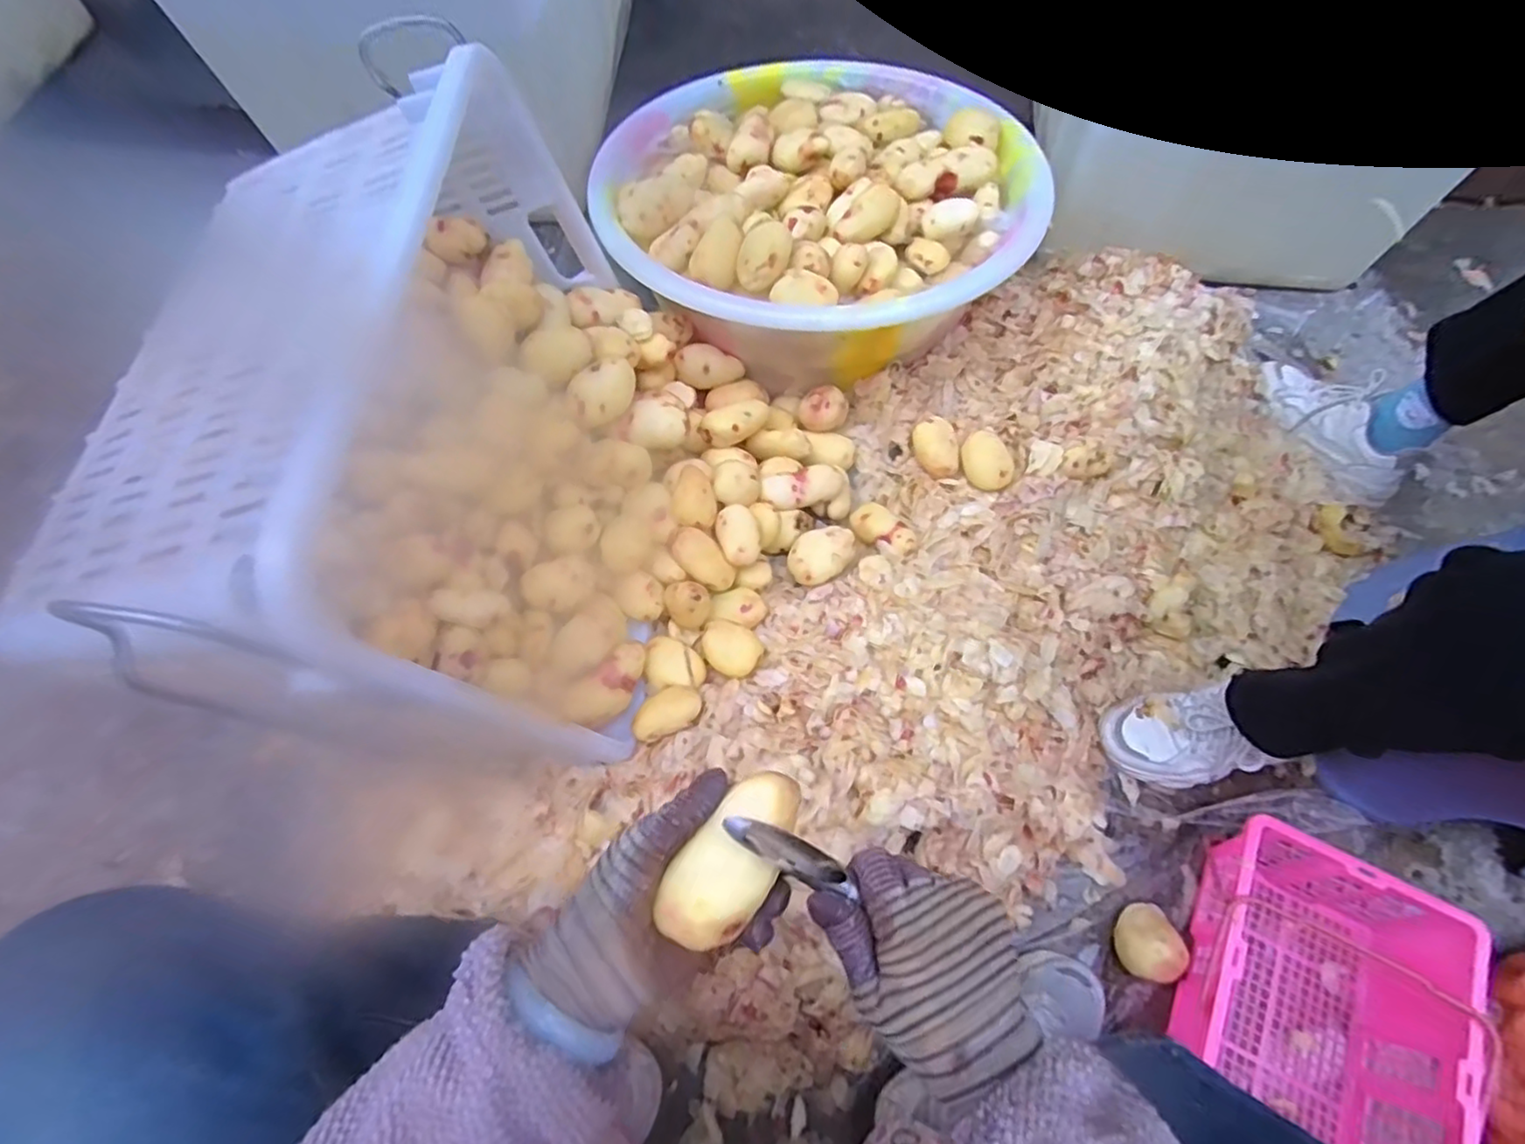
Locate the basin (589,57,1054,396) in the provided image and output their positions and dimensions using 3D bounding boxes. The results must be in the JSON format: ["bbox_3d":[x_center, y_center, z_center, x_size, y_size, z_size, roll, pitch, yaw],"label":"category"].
[{"bbox_3d":[0.071,-0.582,1.016,0.618,0.192,0.638,0,65,1],"label":"basin"}]

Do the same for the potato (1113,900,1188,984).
[{"bbox_3d":[0.382,0.366,0.644,0.057,0.061,0.067,3,65,2],"label":"potato"}]

